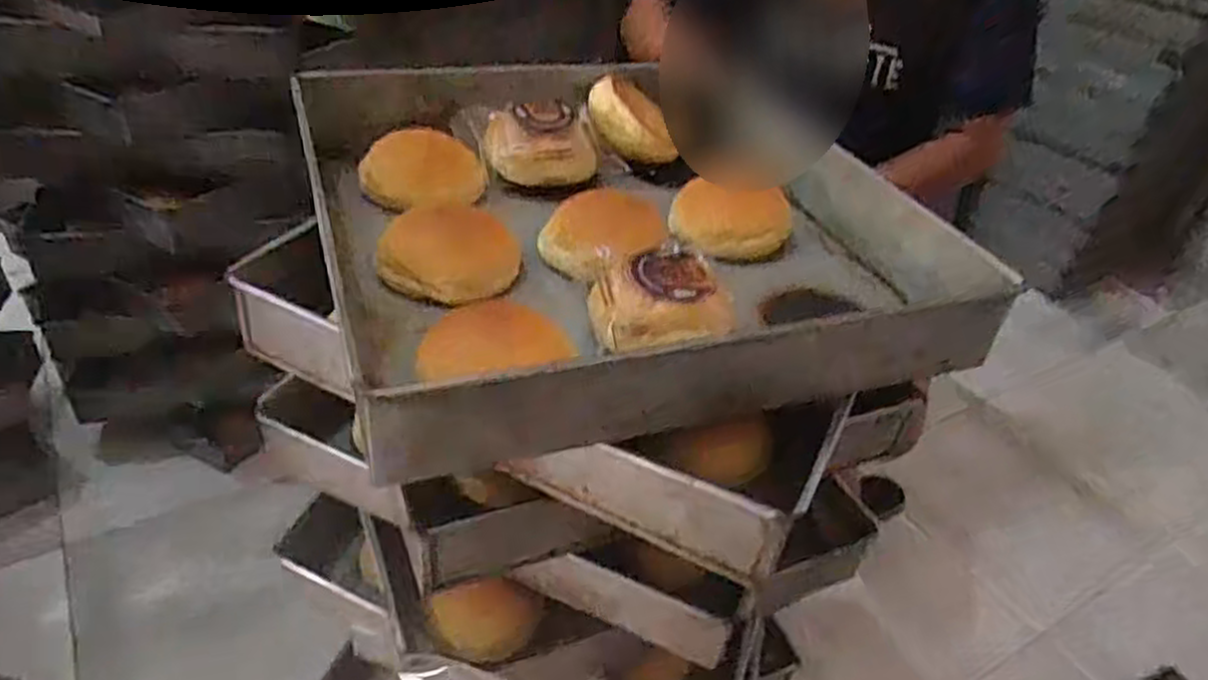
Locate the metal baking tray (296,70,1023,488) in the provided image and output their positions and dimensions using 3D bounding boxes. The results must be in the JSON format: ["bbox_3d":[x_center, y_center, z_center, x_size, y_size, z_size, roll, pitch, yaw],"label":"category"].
[{"bbox_3d":[0.002,-0.096,0.598,0.387,0.077,0.432,-7,39,-19],"label":"metal baking tray"}]

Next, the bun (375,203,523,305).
[{"bbox_3d":[-0.103,-0.061,0.533,0.078,0.037,0.072,4,38,-3],"label":"bun"}]

